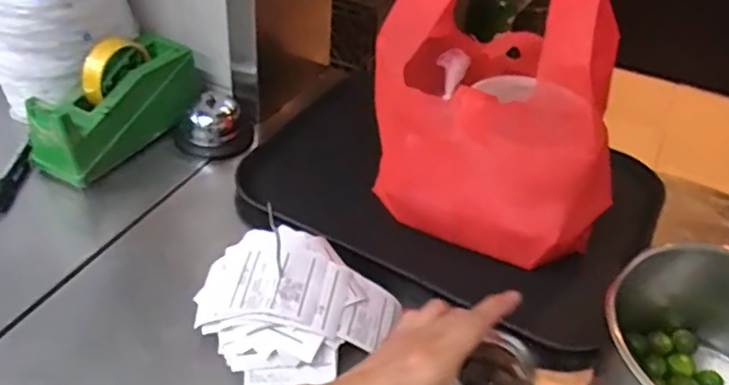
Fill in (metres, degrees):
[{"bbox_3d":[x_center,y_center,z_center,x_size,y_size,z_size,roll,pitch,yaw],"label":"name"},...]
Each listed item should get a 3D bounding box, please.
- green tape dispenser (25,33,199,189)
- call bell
[{"bbox_3d":[-0.290,-0.102,0.751,0.072,0.125,0.191,26,44,23],"label":"green tape dispenser"},{"bbox_3d":[-0.189,-0.082,0.792,0.091,0.055,0.078,-17,45,-25],"label":"call bell"}]

